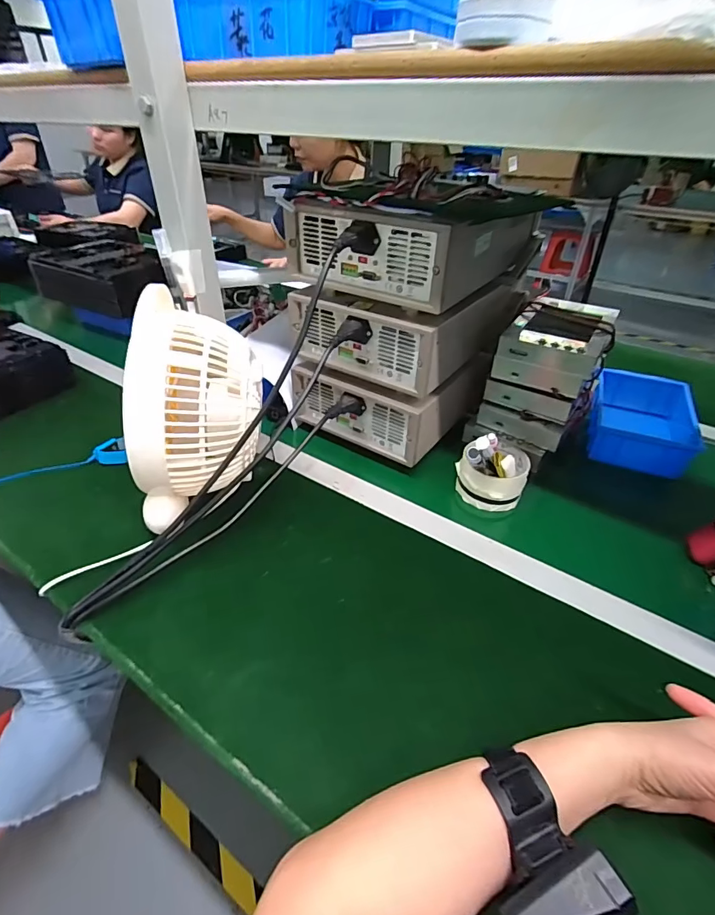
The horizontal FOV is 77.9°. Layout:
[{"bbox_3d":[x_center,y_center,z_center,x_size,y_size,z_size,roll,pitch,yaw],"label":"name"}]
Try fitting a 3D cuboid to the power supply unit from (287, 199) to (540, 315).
[{"bbox_3d":[0.093,-0.302,0.600,0.219,0.092,0.348,25,44,27],"label":"power supply unit"}]

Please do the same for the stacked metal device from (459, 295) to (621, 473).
[{"bbox_3d":[0.286,-0.125,0.673,0.135,0.160,0.229,28,45,29],"label":"stacked metal device"}]

